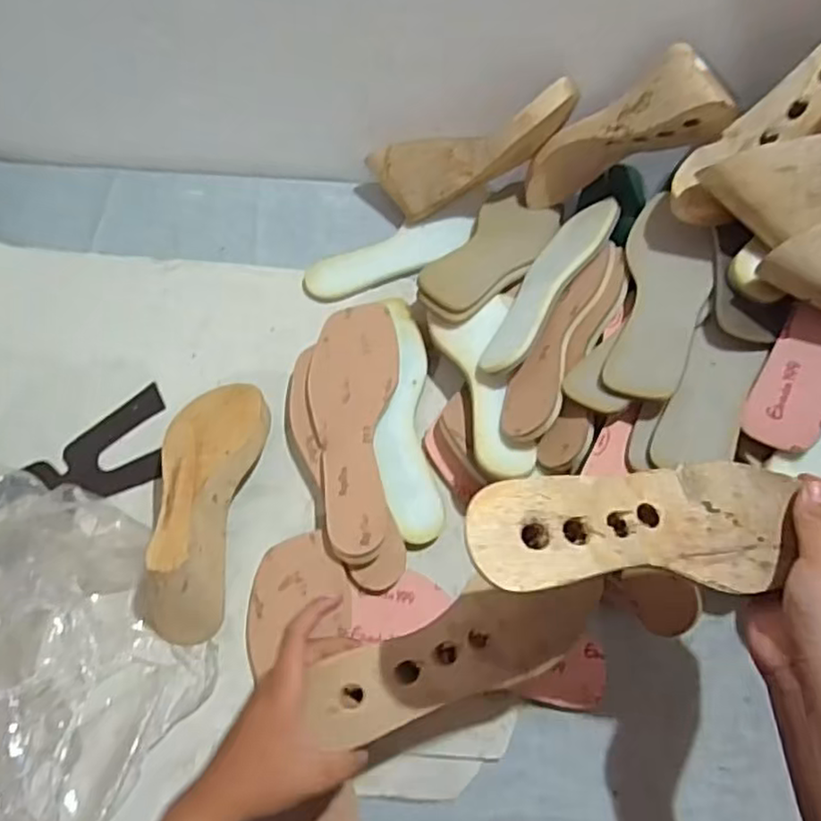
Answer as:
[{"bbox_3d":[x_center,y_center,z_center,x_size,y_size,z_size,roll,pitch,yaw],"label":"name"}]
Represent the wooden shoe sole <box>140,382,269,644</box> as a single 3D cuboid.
[{"bbox_3d":[-0.183,0.073,0.578,0.081,0.081,0.227,9,63,2],"label":"wooden shoe sole"}]

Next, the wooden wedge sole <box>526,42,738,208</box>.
[{"bbox_3d":[0.210,-0.274,0.681,0.081,0.233,0.068,42,63,-21],"label":"wooden wedge sole"}]

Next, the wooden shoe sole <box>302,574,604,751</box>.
[{"bbox_3d":[0.032,0.164,0.470,0.211,0.024,0.066,-18,65,-13],"label":"wooden shoe sole"}]

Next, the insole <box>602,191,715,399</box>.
[{"bbox_3d":[0.220,-0.104,0.592,0.073,0.018,0.224,3,59,27],"label":"insole"}]

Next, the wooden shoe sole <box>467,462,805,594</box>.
[{"bbox_3d":[0.128,0.066,0.378,0.201,0.029,0.073,1,62,-21],"label":"wooden shoe sole"}]

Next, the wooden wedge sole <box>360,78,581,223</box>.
[{"bbox_3d":[0.067,-0.273,0.717,0.227,0.069,0.061,-17,60,24],"label":"wooden wedge sole"}]

